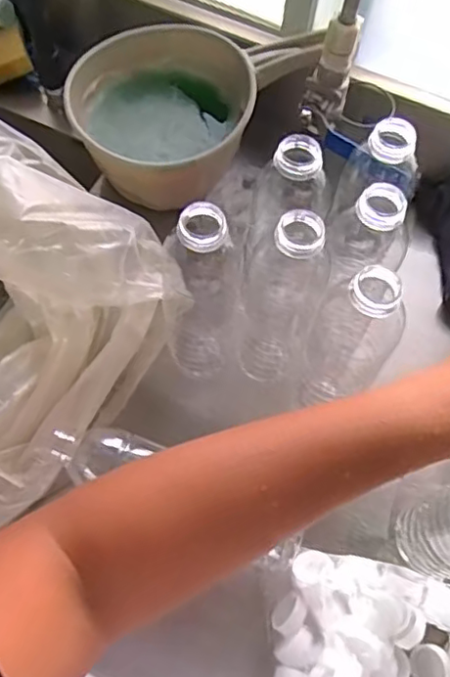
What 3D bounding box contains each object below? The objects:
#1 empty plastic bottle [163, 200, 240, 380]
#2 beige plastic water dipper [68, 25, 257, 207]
[{"bbox_3d":[-0.017,-0.039,0.488,0.052,0.206,0.060,3,63,-2],"label":"empty plastic bottle"},{"bbox_3d":[-0.018,-0.226,0.617,0.259,0.101,0.157,-3,64,-5],"label":"beige plastic water dipper"}]

